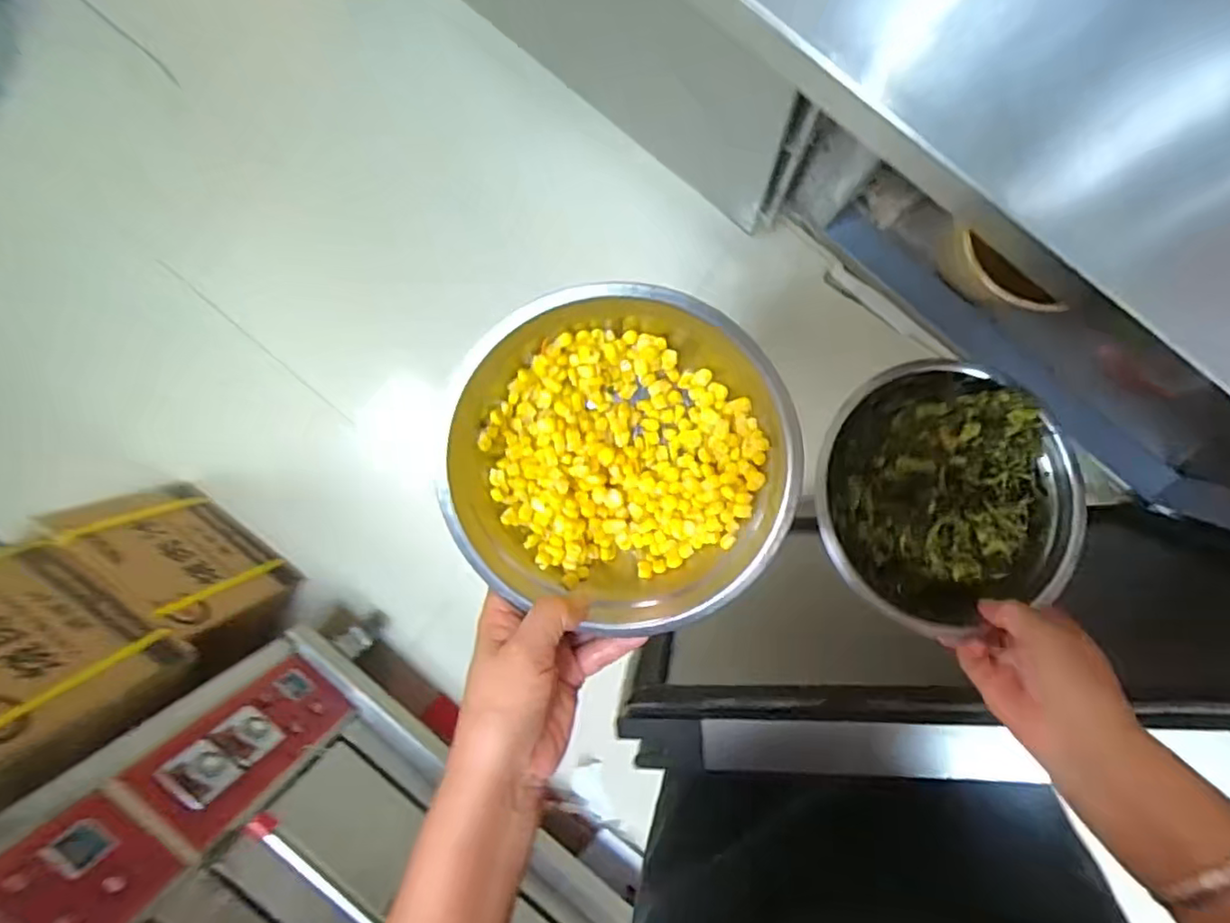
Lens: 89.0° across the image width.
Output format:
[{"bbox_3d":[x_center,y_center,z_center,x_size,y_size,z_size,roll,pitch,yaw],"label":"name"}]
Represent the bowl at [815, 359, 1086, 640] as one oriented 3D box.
[{"bbox_3d":[0.228,0.022,0.435,0.179,0.051,0.171,0,98,-1],"label":"bowl"}]

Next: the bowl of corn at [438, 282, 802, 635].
[{"bbox_3d":[0.001,0.000,0.345,0.182,0.064,0.174,0,98,-1],"label":"bowl of corn"}]

